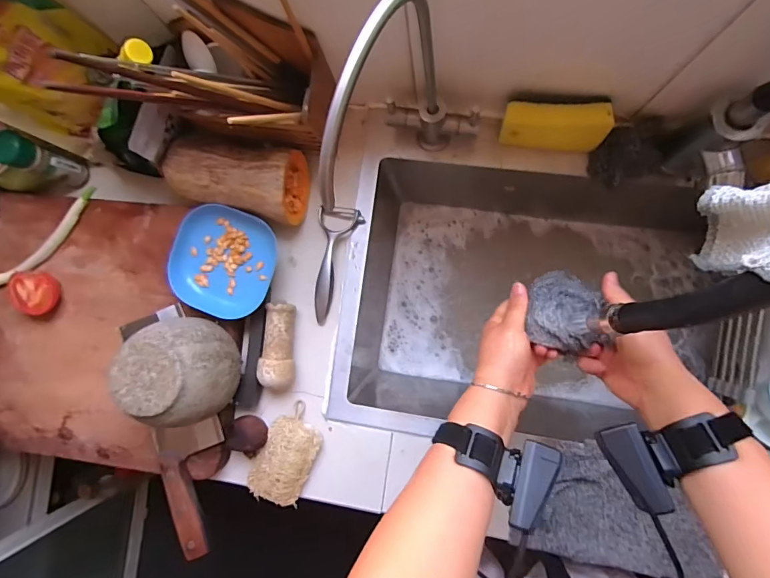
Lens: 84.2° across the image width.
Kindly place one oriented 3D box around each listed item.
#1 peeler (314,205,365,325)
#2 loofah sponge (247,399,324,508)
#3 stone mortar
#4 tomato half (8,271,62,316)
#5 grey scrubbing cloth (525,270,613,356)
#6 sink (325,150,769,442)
[{"bbox_3d":[-0.061,-0.030,0.546,0.057,0.016,0.149,4,89,8],"label":"peeler"},{"bbox_3d":[-0.125,0.210,0.545,0.068,0.025,0.120,22,91,8],"label":"loofah sponge"},{"bbox_3d":[-0.228,0.093,0.493,0.104,0.111,0.094,38,93,7],"label":"stone mortar"},{"bbox_3d":[-0.450,0.004,0.551,0.047,0.038,0.051,12,90,8],"label":"tomato half"},{"bbox_3d":[0.180,0.024,0.432,0.067,0.043,0.082,-1,88,8],"label":"grey scrubbing cloth"},{"bbox_3d":[0.211,-0.001,0.632,0.505,0.246,0.379,4,89,8],"label":"sink"}]

